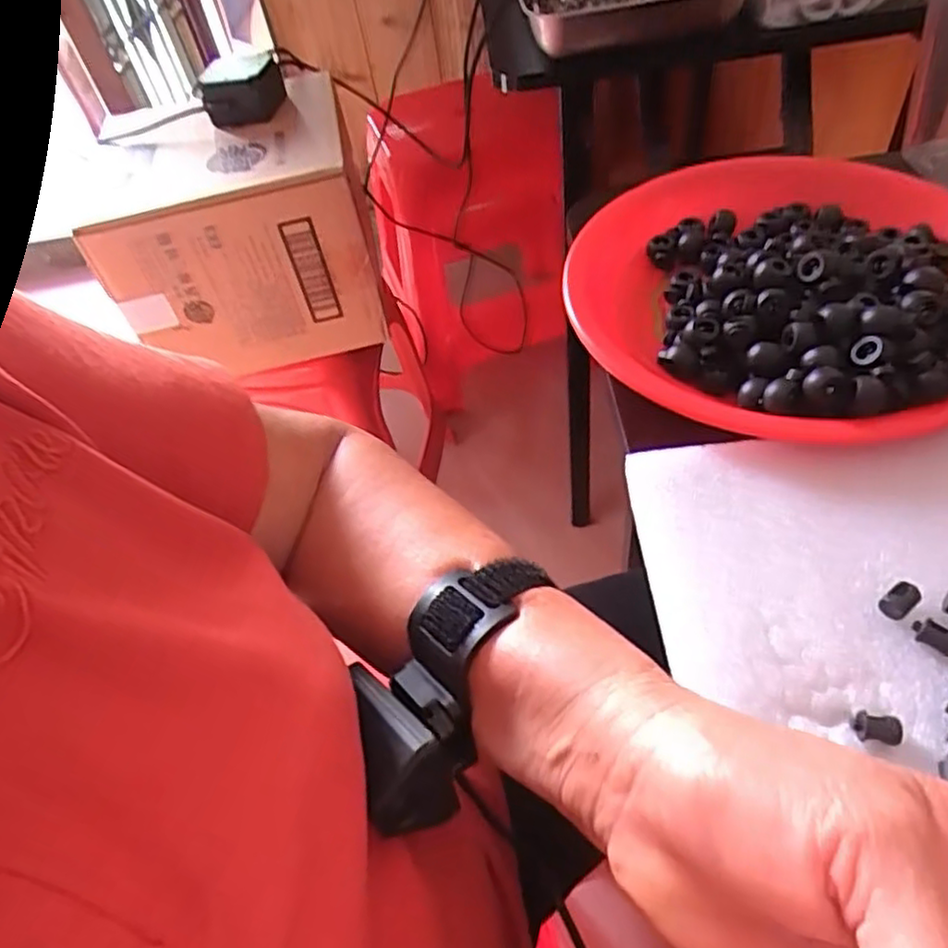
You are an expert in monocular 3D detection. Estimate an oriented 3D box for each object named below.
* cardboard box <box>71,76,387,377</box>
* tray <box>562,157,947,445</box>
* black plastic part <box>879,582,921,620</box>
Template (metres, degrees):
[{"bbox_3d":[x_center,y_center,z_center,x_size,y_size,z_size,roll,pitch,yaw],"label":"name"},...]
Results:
[{"bbox_3d":[-0.271,-0.294,0.836,0.262,0.217,0.251,-15,51,-2],"label":"cardboard box"},{"bbox_3d":[0.165,-0.106,0.368,0.221,0.040,0.218,12,53,16],"label":"tray"},{"bbox_3d":[0.159,0.047,0.261,0.014,0.010,0.010,-36,56,-22],"label":"black plastic part"}]

